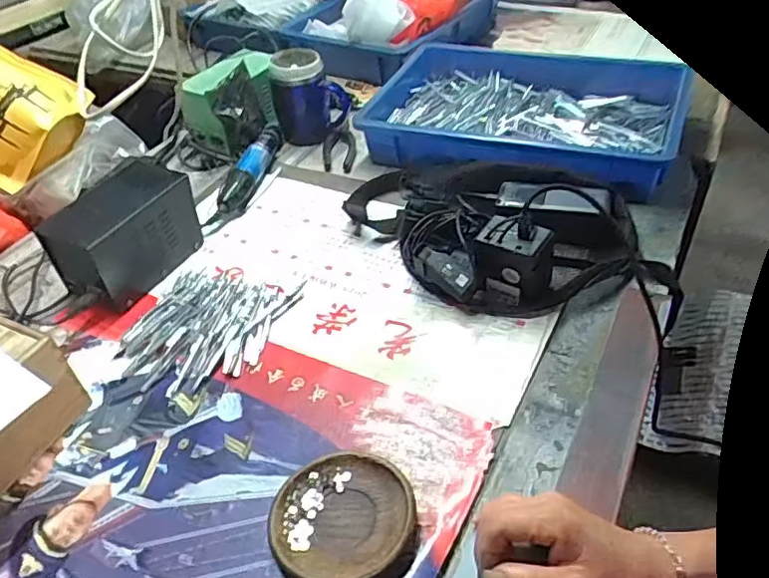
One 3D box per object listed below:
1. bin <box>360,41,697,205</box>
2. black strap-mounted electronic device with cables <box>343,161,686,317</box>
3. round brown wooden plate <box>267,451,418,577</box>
[{"bbox_3d":[0.210,-0.277,0.952,0.471,0.071,0.378,15,47,22],"label":"bin"},{"bbox_3d":[0.136,-0.078,0.705,0.375,0.085,0.217,6,44,14],"label":"black strap-mounted electronic device with cables"},{"bbox_3d":[-0.034,0.188,0.486,0.113,0.015,0.114,-4,43,3],"label":"round brown wooden plate"}]

